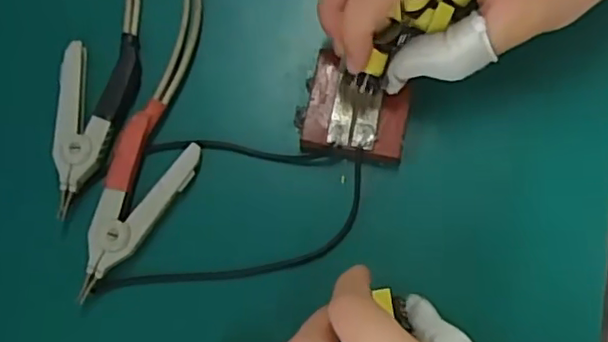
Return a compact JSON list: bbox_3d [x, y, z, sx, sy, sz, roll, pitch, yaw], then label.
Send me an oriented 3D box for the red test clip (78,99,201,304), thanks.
[{"bbox_3d":[-0.084,0.013,0.290,0.038,0.014,0.089,33,81,7],"label":"red test clip"}]

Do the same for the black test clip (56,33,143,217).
[{"bbox_3d":[-0.105,-0.024,0.299,0.034,0.013,0.090,8,79,2],"label":"black test clip"}]

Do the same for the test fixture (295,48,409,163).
[{"bbox_3d":[0.025,-0.032,0.300,0.051,0.013,0.051,12,79,3],"label":"test fixture"}]

